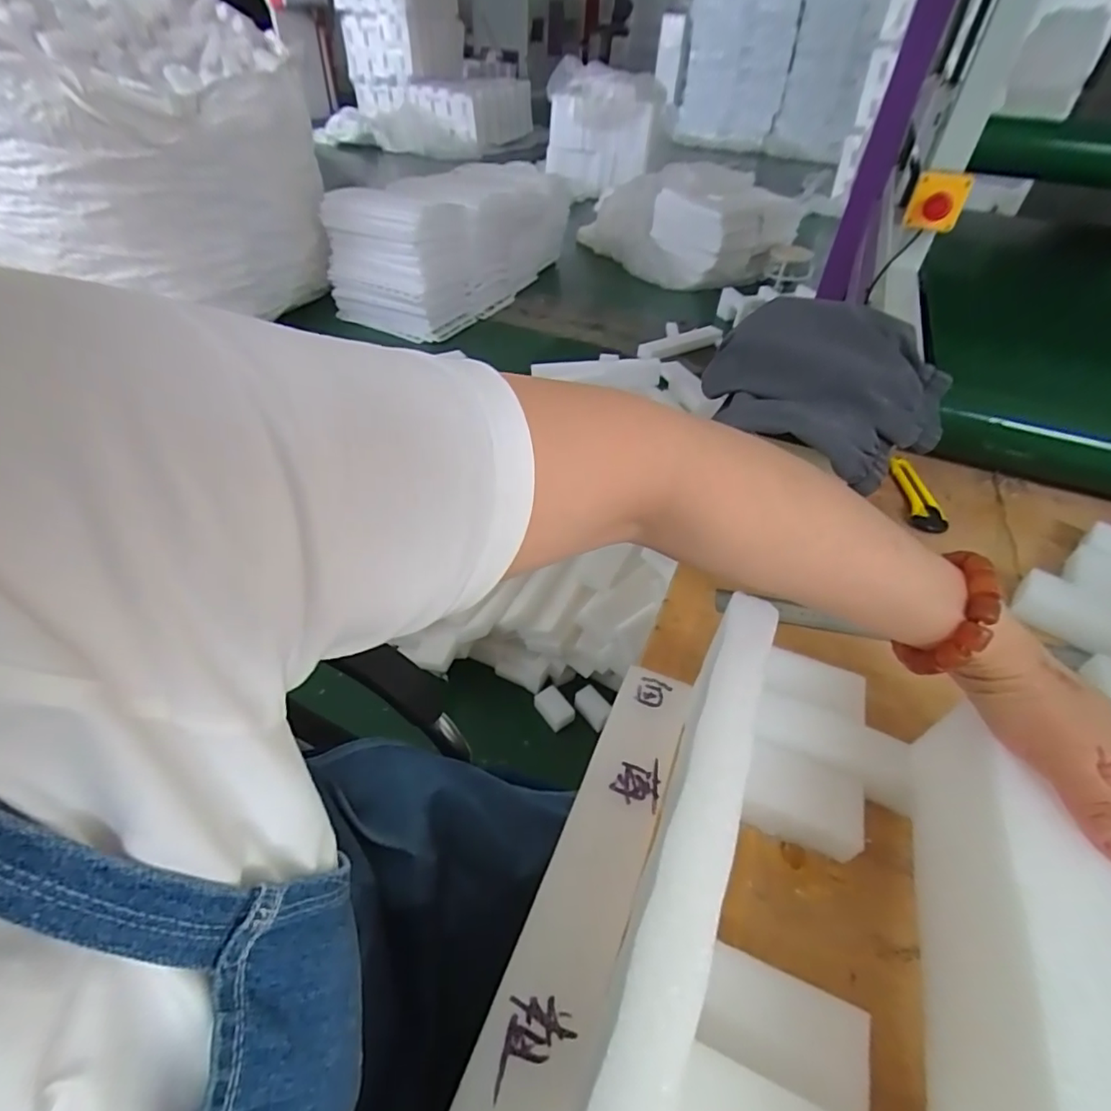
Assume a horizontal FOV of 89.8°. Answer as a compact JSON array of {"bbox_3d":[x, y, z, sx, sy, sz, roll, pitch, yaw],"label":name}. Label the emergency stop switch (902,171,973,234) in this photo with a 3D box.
[{"bbox_3d":[0.606,-0.560,0.890,0.077,0.078,0.078,23,47,19],"label":"emergency stop switch"}]

